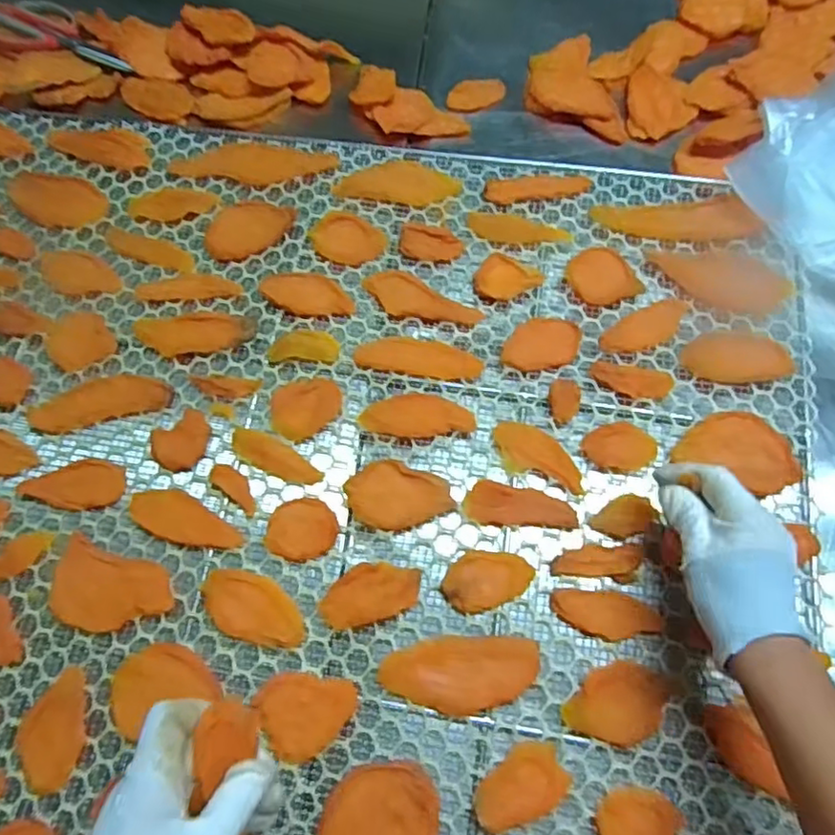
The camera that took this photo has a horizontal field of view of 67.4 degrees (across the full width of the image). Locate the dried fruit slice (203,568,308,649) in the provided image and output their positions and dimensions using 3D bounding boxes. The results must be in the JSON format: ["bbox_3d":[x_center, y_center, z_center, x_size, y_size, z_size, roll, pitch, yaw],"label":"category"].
[{"bbox_3d":[-0.128,0.149,0.488,0.089,0.010,0.045,20,71,9],"label":"dried fruit slice"}]

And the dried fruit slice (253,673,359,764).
[{"bbox_3d":[-0.079,0.213,0.459,0.068,0.014,0.058,-27,71,-8],"label":"dried fruit slice"}]

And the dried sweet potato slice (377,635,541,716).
[{"bbox_3d":[0.031,0.189,0.461,0.114,0.010,0.051,0,69,2],"label":"dried sweet potato slice"}]

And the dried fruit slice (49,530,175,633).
[{"bbox_3d":[-0.245,0.139,0.497,0.101,0.008,0.062,17,71,8],"label":"dried fruit slice"}]

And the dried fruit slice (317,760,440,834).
[{"bbox_3d":[-0.029,0.285,0.430,0.081,0.011,0.086,-1,69,2],"label":"dried fruit slice"}]

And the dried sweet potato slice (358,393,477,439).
[{"bbox_3d":[0.000,-0.002,0.539,0.094,0.015,0.037,-3,69,1],"label":"dried sweet potato slice"}]

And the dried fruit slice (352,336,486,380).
[{"bbox_3d":[0.002,-0.057,0.562,0.111,0.008,0.040,7,70,5],"label":"dried fruit slice"}]

